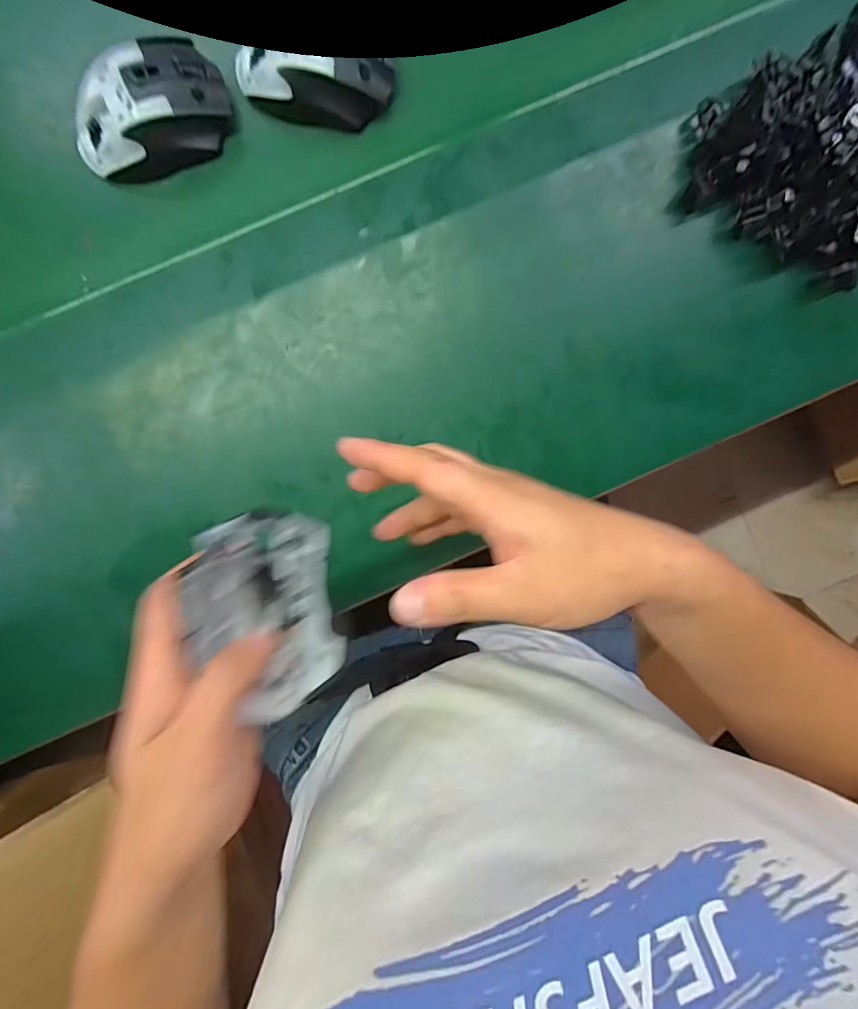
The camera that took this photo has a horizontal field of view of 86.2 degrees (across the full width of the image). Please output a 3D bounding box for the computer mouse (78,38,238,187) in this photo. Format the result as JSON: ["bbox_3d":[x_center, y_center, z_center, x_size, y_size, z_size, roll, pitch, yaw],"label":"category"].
[{"bbox_3d":[-0.200,-0.280,0.327,0.111,0.035,0.069,-29,97,0],"label":"computer mouse"}]

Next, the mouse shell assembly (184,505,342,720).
[{"bbox_3d":[-0.085,0.056,0.243,0.070,0.031,0.114,-10,113,-15],"label":"mouse shell assembly"}]

